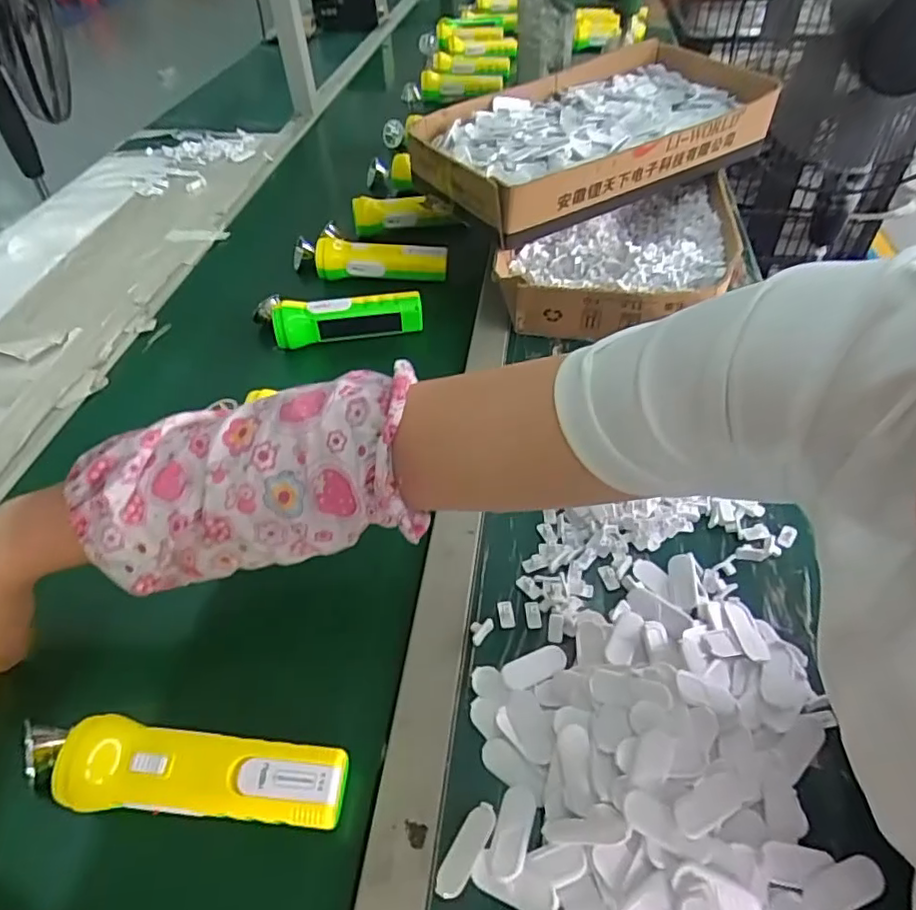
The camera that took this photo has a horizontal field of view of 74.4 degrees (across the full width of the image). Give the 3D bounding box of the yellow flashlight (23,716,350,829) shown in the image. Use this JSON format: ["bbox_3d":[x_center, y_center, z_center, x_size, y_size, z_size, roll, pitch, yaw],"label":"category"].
[{"bbox_3d":[-0.169,0.196,0.371,0.202,0.042,0.047,2,47,3],"label":"yellow flashlight"}]

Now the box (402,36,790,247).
[{"bbox_3d":[0.171,-0.399,0.754,0.432,0.076,0.230,-27,51,-18],"label":"box"}]

